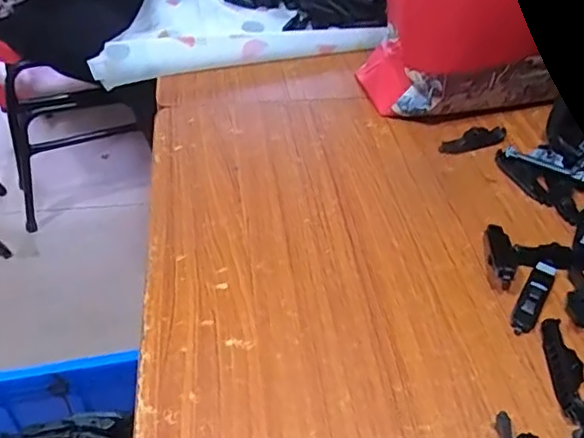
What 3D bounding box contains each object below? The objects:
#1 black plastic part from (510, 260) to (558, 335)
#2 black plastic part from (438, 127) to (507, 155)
[{"bbox_3d":[0.202,0.060,0.467,0.019,0.016,0.083,25,48,23],"label":"black plastic part"},{"bbox_3d":[0.203,-0.088,0.623,0.086,0.014,0.023,-14,45,-16],"label":"black plastic part"}]

